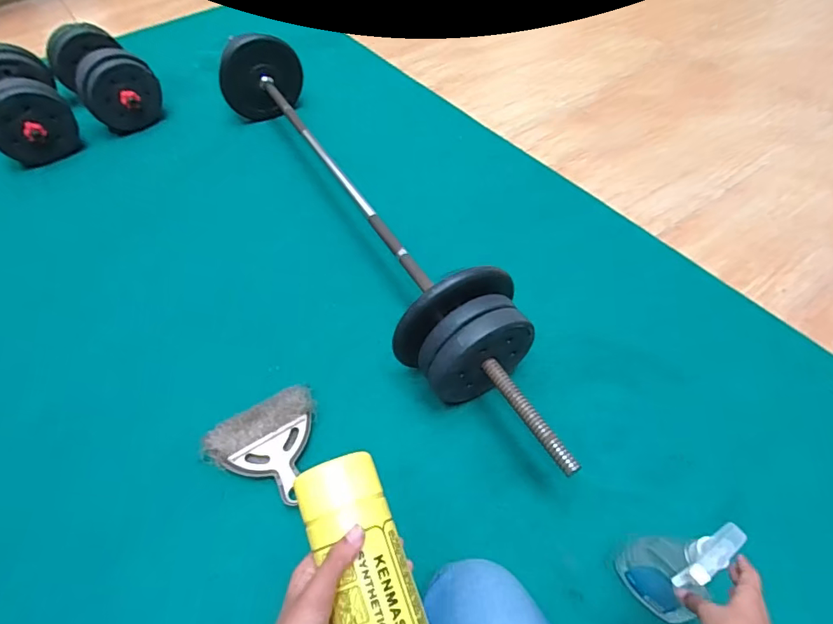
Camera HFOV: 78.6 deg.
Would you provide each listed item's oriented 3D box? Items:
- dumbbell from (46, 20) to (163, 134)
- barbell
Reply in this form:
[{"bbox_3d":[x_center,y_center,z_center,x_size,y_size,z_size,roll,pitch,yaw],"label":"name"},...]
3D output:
[{"bbox_3d":[-0.839,-0.626,1.375,0.283,0.187,0.190,35,62,23],"label":"dumbbell"},{"bbox_3d":[-0.108,-0.205,1.007,0.200,0.208,1.220,-26,58,-17],"label":"barbell"}]

